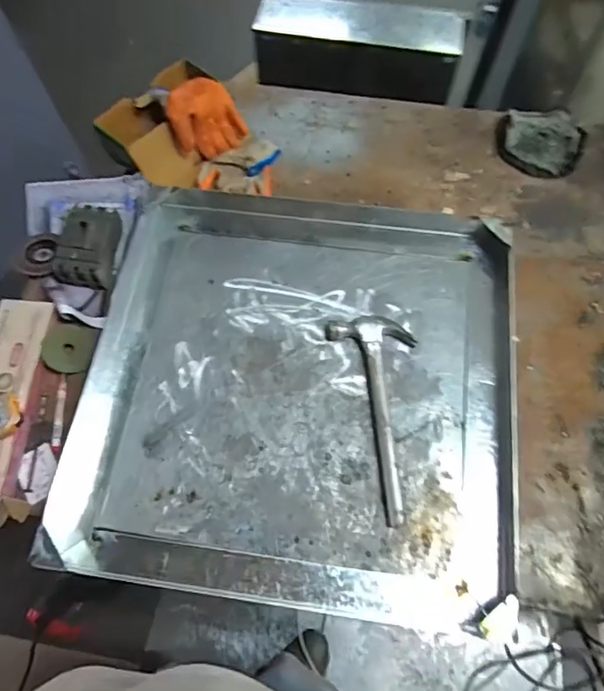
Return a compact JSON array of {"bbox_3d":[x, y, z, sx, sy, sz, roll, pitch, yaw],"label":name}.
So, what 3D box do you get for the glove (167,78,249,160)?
[{"bbox_3d":[-0.182,-0.431,0.971,0.141,0.101,0.108,-22,68,-10],"label":"glove"}]

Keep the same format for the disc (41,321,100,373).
[{"bbox_3d":[-0.369,0.002,0.799,0.073,0.008,0.081,16,76,-16],"label":"disc"}]

